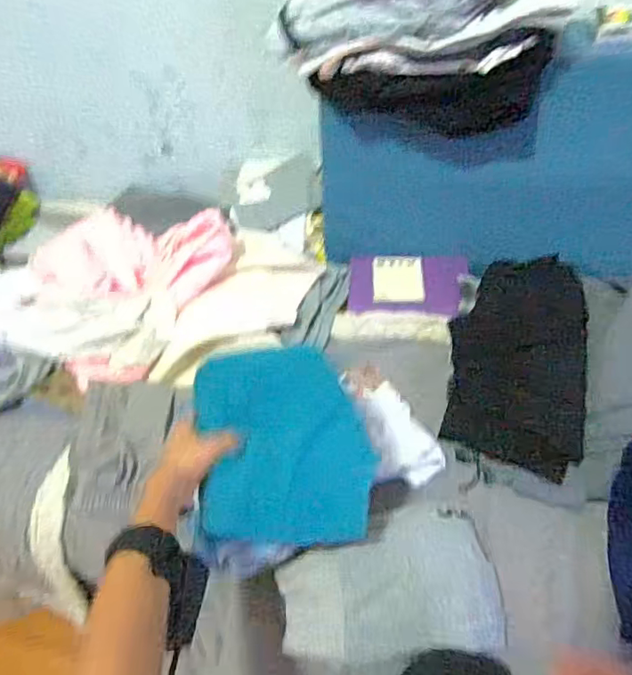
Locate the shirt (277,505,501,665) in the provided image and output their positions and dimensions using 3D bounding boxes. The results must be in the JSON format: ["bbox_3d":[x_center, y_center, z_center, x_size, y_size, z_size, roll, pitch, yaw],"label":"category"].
[{"bbox_3d":[0.075,0.251,0.548,0.212,0.062,0.128,-5,48,2],"label":"shirt"}]

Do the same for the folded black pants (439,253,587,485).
[{"bbox_3d":[0.261,0.023,0.703,0.160,0.072,0.288,7,50,12],"label":"folded black pants"}]

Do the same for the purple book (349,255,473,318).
[{"bbox_3d":[0.144,-0.084,0.843,0.181,0.016,0.137,1,49,7],"label":"purple book"}]

